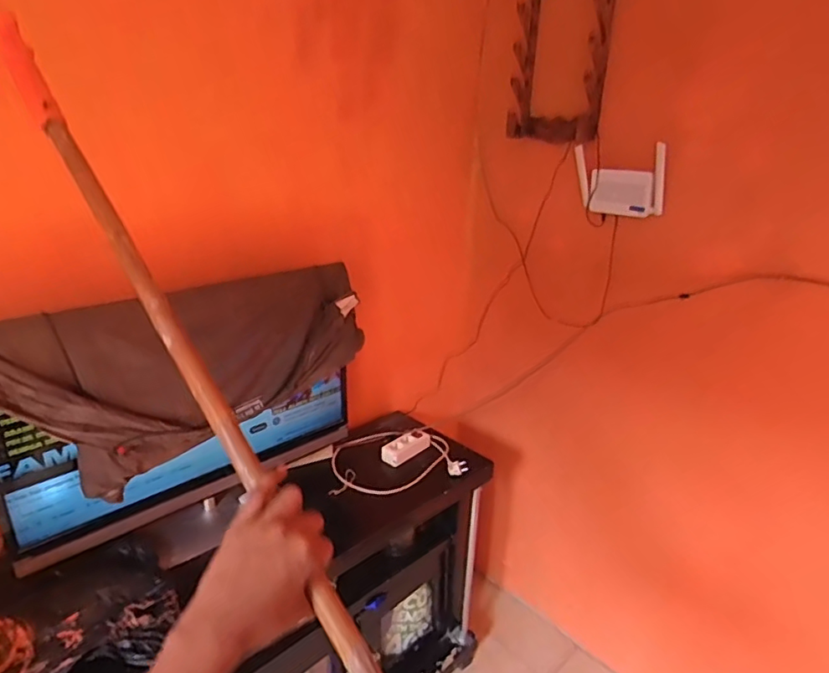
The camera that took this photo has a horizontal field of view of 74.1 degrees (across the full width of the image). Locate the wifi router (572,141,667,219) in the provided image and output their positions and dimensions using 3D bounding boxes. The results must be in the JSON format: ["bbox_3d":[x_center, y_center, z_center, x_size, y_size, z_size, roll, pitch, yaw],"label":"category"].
[{"bbox_3d":[0.491,-0.367,1.314,0.065,0.150,0.223,-15,26,-37],"label":"wifi router"}]

